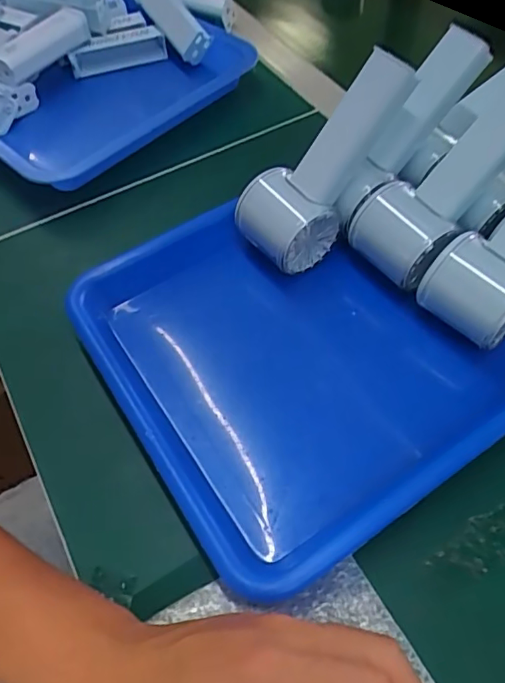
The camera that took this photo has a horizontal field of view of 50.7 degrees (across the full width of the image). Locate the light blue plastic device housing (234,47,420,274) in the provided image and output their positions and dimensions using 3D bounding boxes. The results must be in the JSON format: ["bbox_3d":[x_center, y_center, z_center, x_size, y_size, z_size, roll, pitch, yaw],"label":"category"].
[{"bbox_3d":[0.051,-0.122,0.371,0.153,0.048,0.052,-53,58,20],"label":"light blue plastic device housing"}]

